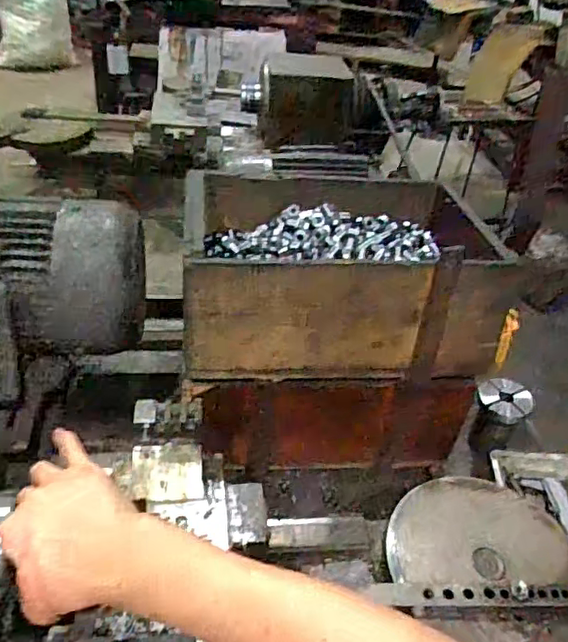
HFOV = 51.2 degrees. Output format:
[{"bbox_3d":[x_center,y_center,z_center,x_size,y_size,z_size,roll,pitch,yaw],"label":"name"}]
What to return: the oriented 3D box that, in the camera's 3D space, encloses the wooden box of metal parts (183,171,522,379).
[{"bbox_3d":[0.048,-0.059,0.717,0.320,0.128,0.230,1,38,-7],"label":"wooden box of metal parts"}]

